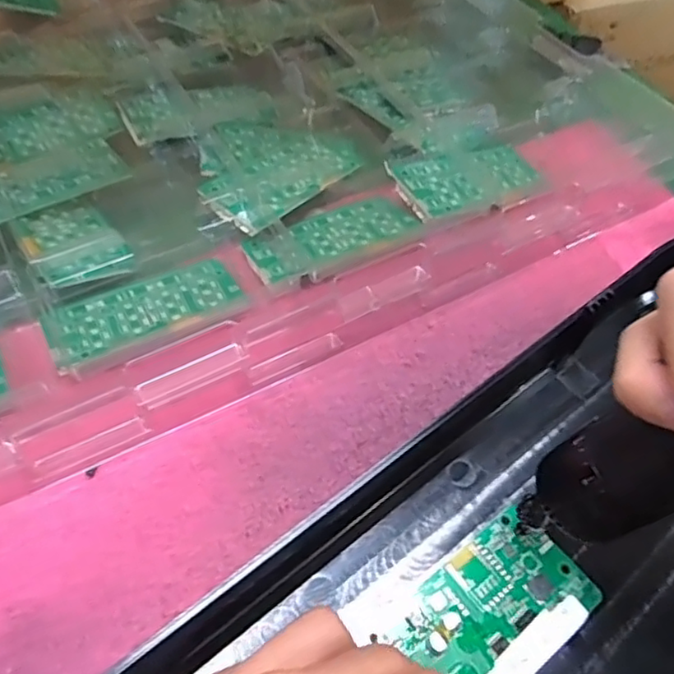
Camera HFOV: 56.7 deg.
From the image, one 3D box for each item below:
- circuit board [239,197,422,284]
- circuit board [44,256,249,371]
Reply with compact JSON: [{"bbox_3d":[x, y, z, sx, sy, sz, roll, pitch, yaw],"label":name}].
[{"bbox_3d":[-0.004,-0.057,0.346,0.093,0.004,0.046,-24,46,-21],"label":"circuit board"},{"bbox_3d":[-0.095,-0.014,0.311,0.093,0.004,0.046,-23,48,-23],"label":"circuit board"}]

